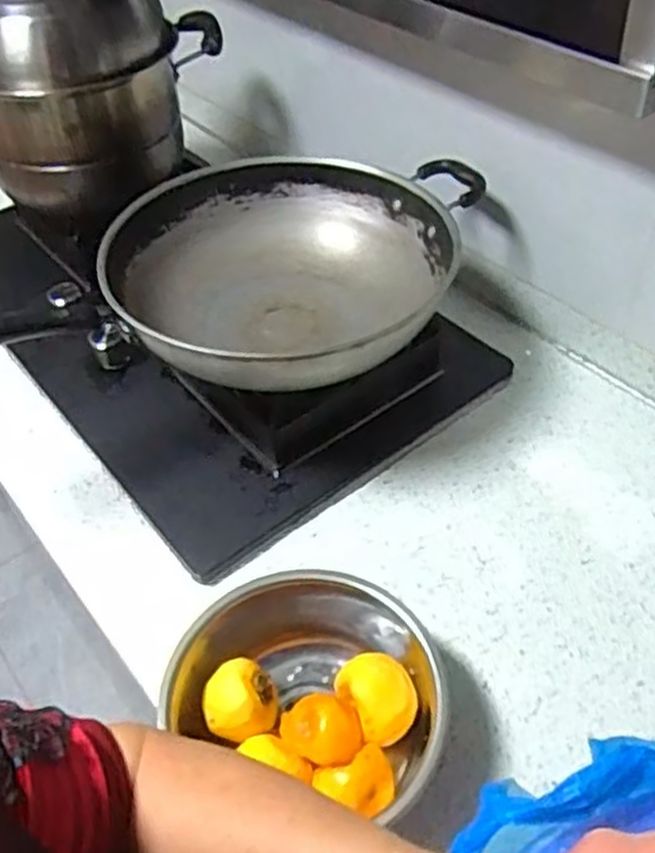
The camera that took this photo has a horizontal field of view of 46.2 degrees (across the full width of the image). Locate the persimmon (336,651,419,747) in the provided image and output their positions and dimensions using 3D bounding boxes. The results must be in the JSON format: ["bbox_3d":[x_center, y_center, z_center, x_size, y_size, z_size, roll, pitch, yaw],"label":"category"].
[{"bbox_3d":[0.040,0.215,0.601,0.049,0.060,0.062,-24,49,-18],"label":"persimmon"}]

